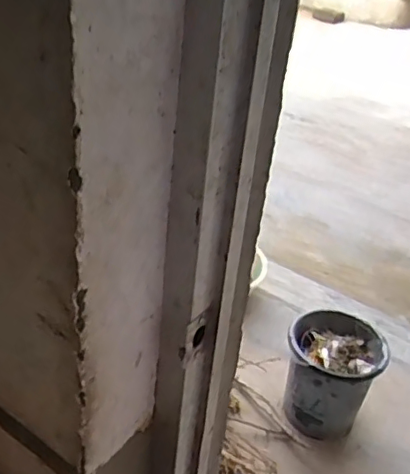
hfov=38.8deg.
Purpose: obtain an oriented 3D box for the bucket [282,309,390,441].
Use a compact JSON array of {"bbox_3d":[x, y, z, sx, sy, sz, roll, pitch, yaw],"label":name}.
[{"bbox_3d":[0.336,0.375,1.589,0.239,0.257,0.237,5,34,-3],"label":"bucket"}]

